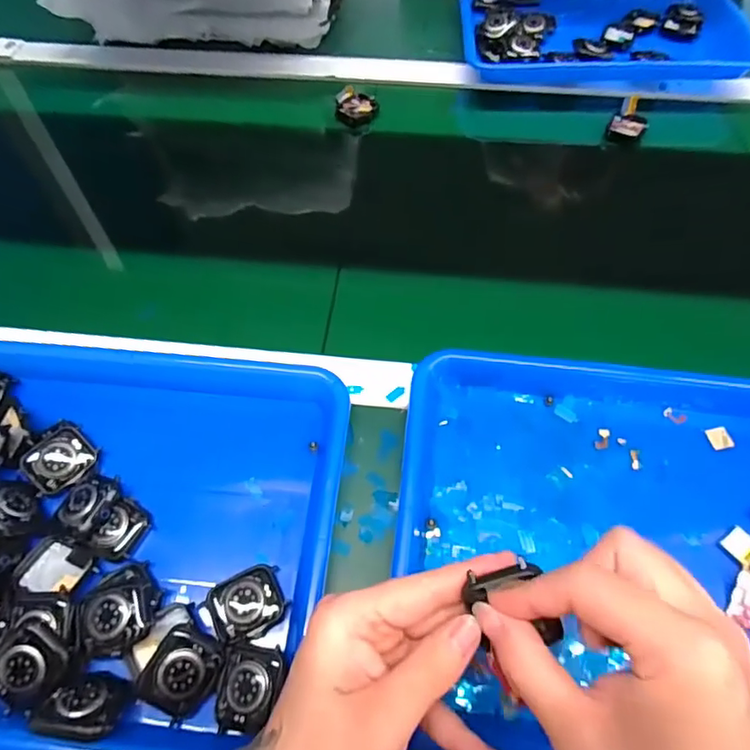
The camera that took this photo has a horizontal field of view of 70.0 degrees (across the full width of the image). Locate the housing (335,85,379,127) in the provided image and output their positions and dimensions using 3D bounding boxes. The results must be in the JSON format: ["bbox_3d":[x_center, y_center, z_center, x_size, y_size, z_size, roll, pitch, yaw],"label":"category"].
[{"bbox_3d":[-0.021,-0.304,0.605,0.046,0.016,0.053,-6,60,-2],"label":"housing"}]

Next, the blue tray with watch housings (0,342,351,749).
[{"bbox_3d":[-0.193,0.092,0.358,0.331,0.051,0.263,5,60,4],"label":"blue tray with watch housings"}]

